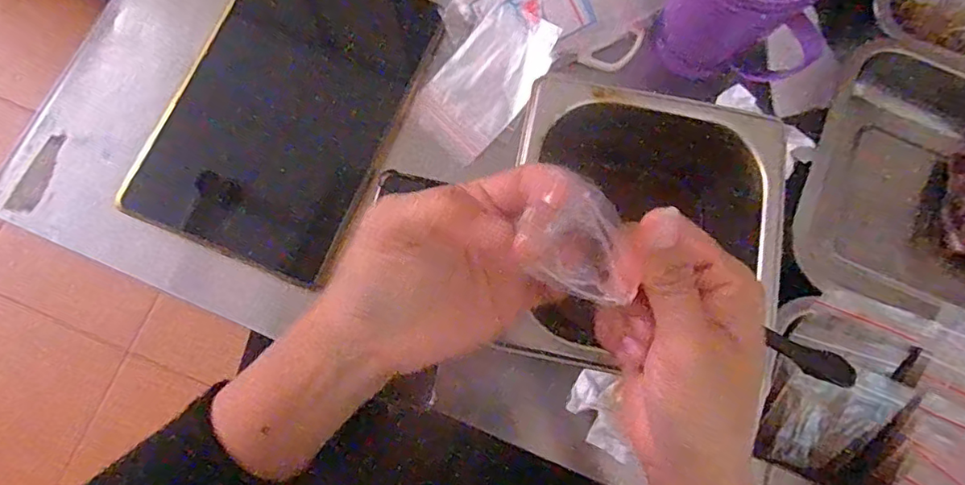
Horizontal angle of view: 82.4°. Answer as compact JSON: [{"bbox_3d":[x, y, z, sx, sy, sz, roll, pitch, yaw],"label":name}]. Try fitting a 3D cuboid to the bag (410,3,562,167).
[{"bbox_3d":[0.004,-0.129,0.435,0.070,0.007,0.119,43,96,10],"label":"bag"}]

